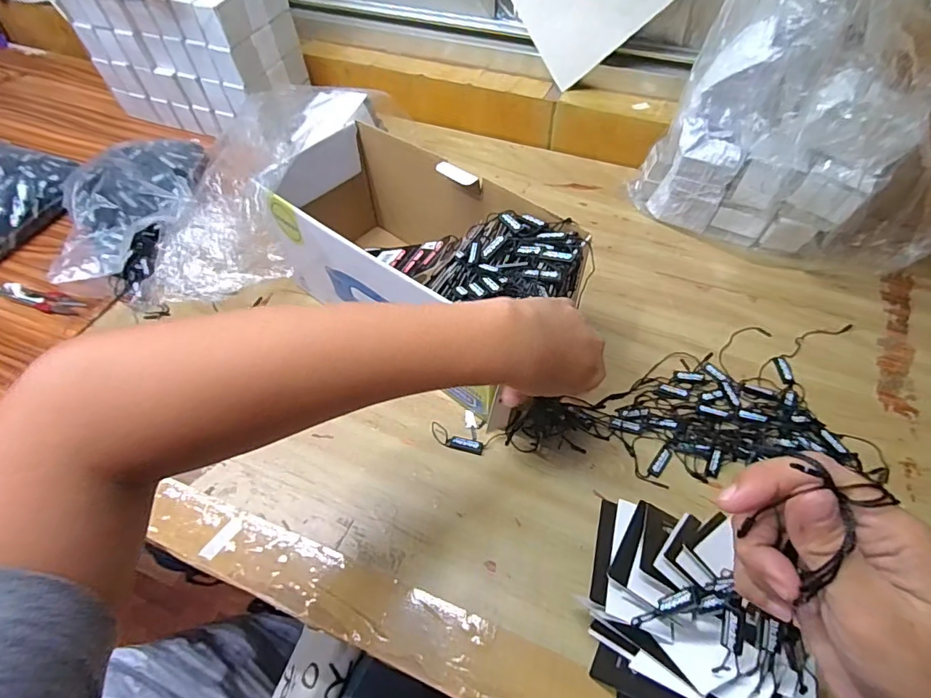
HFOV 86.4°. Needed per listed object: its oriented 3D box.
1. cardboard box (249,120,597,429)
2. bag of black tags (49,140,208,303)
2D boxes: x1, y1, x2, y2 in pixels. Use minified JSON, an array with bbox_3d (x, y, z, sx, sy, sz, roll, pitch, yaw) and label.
[{"bbox_3d":[-0.041,-0.073,0.456,0.277,0.140,0.151,30,61,21],"label":"cardboard box"},{"bbox_3d":[-0.400,-0.164,0.584,0.136,0.057,0.240,-1,55,2],"label":"bag of black tags"}]

